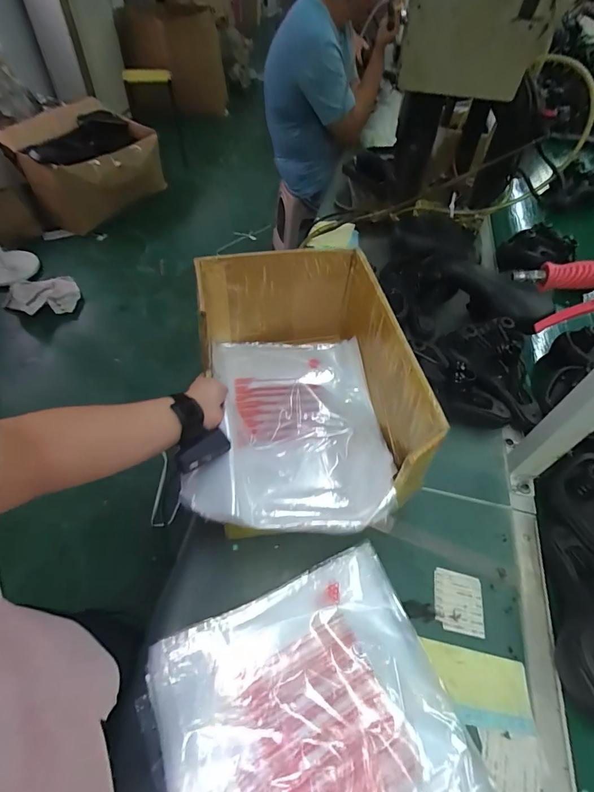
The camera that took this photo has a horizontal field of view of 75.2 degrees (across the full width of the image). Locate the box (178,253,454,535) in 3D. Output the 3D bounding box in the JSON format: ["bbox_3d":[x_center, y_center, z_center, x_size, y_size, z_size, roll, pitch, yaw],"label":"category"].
[{"bbox_3d":[-0.008,-0.015,0.615,0.326,0.197,0.438,-5,53,-8],"label":"box"}]

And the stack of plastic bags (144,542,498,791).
[{"bbox_3d":[0.047,0.436,0.406,0.331,0.050,0.446,-18,56,-18],"label":"stack of plastic bags"}]

